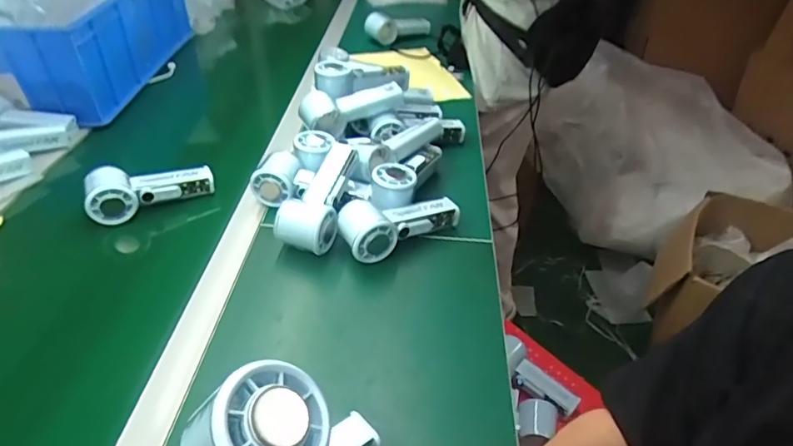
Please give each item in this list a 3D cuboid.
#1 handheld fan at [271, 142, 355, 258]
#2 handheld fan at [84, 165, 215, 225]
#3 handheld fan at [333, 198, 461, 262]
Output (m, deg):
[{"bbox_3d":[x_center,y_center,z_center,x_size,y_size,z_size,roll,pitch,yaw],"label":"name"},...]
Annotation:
[{"bbox_3d":[-0.097,-0.030,0.649,0.069,0.061,0.154,7,40,8],"label":"handheld fan"},{"bbox_3d":[-0.321,-0.045,0.682,0.153,0.050,0.056,-12,41,-15],"label":"handheld fan"},{"bbox_3d":[0.010,0.001,0.632,0.153,0.058,0.065,-15,42,-18],"label":"handheld fan"}]

